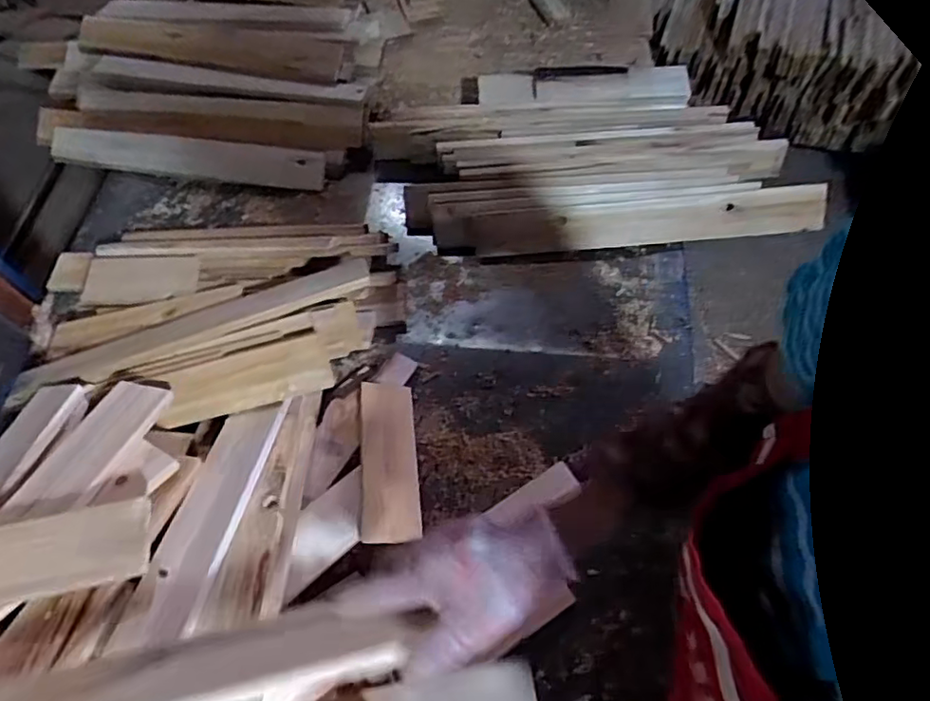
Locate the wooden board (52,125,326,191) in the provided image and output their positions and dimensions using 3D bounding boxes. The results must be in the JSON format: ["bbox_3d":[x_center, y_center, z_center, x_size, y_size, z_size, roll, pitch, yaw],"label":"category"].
[{"bbox_3d":[-0.485,-0.342,1.089,0.491,0.021,0.063,8,96,5],"label":"wooden board"}]

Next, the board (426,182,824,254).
[{"bbox_3d":[0.242,-0.198,0.949,0.574,0.017,0.076,-2,101,5],"label":"board"}]

